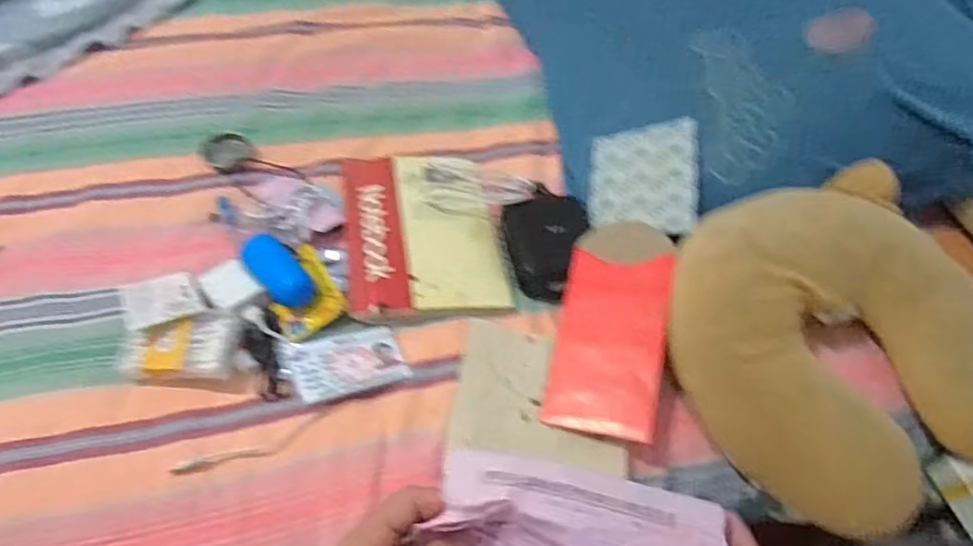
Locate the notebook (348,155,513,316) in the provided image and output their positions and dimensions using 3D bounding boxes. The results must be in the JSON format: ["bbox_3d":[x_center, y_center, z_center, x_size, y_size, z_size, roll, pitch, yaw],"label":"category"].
[{"bbox_3d":[-0.060,-0.042,0.593,0.137,0.011,0.198,-3,52,-14],"label":"notebook"}]

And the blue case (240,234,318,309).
[{"bbox_3d":[-0.173,0.000,0.527,0.035,0.021,0.076,-37,66,-26],"label":"blue case"}]

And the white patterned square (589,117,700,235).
[{"bbox_3d":[0.147,-0.088,0.599,0.101,0.013,0.129,-7,60,29],"label":"white patterned square"}]

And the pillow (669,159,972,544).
[{"bbox_3d":[0.294,0.052,0.521,0.276,0.077,0.259,-19,59,-17],"label":"pillow"}]

